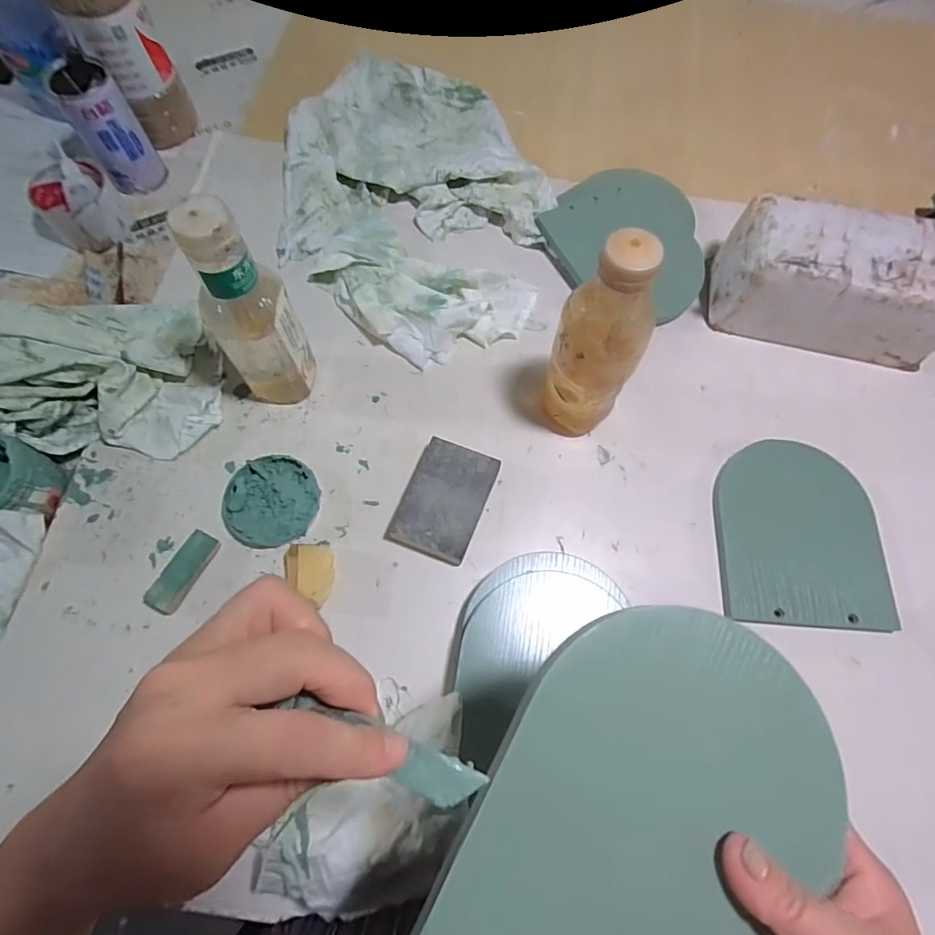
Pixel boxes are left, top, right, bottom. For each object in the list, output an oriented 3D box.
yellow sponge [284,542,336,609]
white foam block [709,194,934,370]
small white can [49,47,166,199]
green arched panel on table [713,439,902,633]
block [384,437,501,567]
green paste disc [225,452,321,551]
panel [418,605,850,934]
[{"bbox_3d":[-0.132,0.090,0.437,0.035,0.032,0.048,-7,69,-4],"label":"yellow sponge"},{"bbox_3d":[0.366,-0.180,0.520,0.220,0.098,0.098,13,69,4],"label":"white foam block"},{"bbox_3d":[-0.392,-0.372,0.569,0.059,0.109,0.059,0,69,-1],"label":"small white can"},{"bbox_3d":[0.299,0.058,0.471,0.145,0.015,0.163,4,69,1],"label":"green arched panel on table"},{"bbox_3d":[-0.021,0.030,0.465,0.070,0.028,0.101,21,70,7],"label":"block"},{"bbox_3d":[-0.174,0.028,0.465,0.078,0.013,0.082,0,69,-1],"label":"green paste disc"},{"bbox_3d":[0.075,0.142,0.209,0.135,0.011,0.167,28,74,2],"label":"panel"}]

